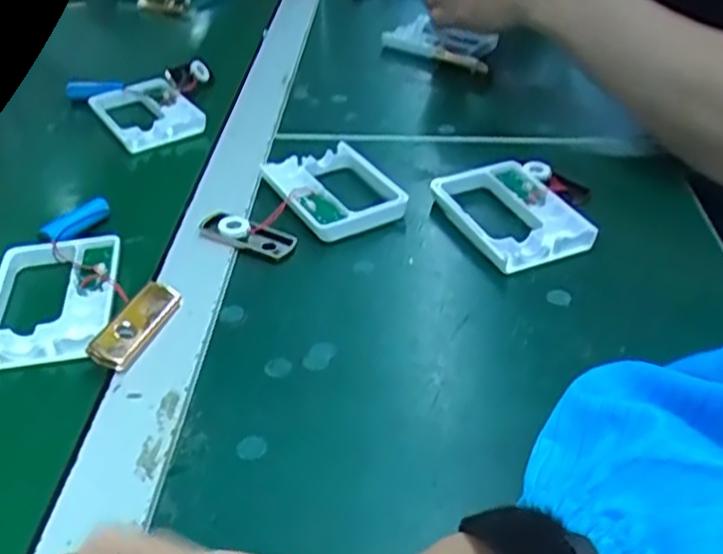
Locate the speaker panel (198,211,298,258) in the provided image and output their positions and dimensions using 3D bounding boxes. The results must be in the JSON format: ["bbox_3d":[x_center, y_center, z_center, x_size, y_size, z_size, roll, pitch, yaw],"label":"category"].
[{"bbox_3d":[-0.071,-0.028,0.462,0.061,0.008,0.024,18,41,19],"label":"speaker panel"}]

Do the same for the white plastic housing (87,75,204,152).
[{"bbox_3d":[-0.183,-0.139,0.614,0.073,0.014,0.107,-20,43,-26],"label":"white plastic housing"}]

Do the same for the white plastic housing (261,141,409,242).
[{"bbox_3d":[-0.019,-0.060,0.500,0.070,0.017,0.101,-21,43,-26],"label":"white plastic housing"}]

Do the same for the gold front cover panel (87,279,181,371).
[{"bbox_3d":[-0.119,0.024,0.392,0.024,0.005,0.063,27,41,1],"label":"gold front cover panel"}]

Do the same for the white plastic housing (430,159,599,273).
[{"bbox_3d":[0.098,-0.041,0.472,0.072,0.022,0.096,-11,40,-16],"label":"white plastic housing"}]

